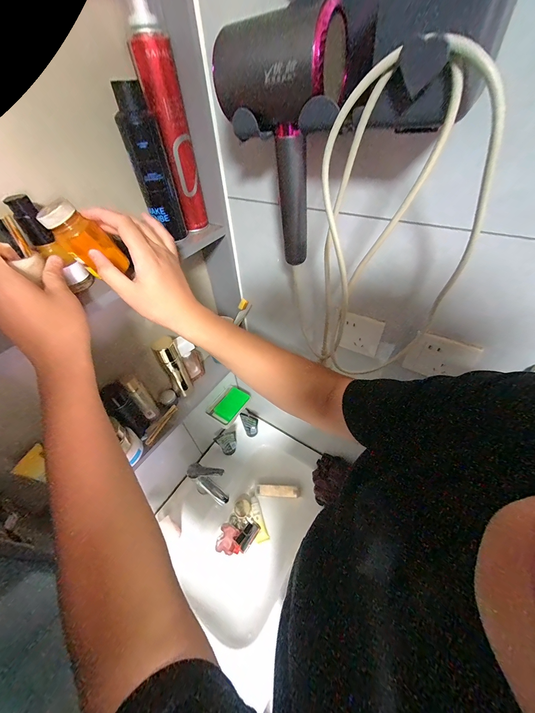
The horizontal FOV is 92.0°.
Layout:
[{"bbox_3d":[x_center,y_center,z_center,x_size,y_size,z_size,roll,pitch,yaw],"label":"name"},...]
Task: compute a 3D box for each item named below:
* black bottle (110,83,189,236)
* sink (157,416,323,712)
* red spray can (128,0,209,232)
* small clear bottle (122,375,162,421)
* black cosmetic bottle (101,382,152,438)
[{"bbox_3d":[-0.172,-0.273,0.383,0.034,0.182,0.043,32,59,30],"label":"black bottle"},{"bbox_3d":[-0.089,0.520,0.846,0.425,0.148,0.561,19,53,22],"label":"sink"},{"bbox_3d":[-0.137,-0.328,0.378,0.045,0.261,0.044,-13,48,-4],"label":"red spray can"},{"bbox_3d":[-0.261,0.089,0.542,0.032,0.128,0.023,-36,54,-24],"label":"small clear bottle"},{"bbox_3d":[-0.279,0.110,0.515,0.038,0.131,0.046,32,59,30],"label":"black cosmetic bottle"}]

